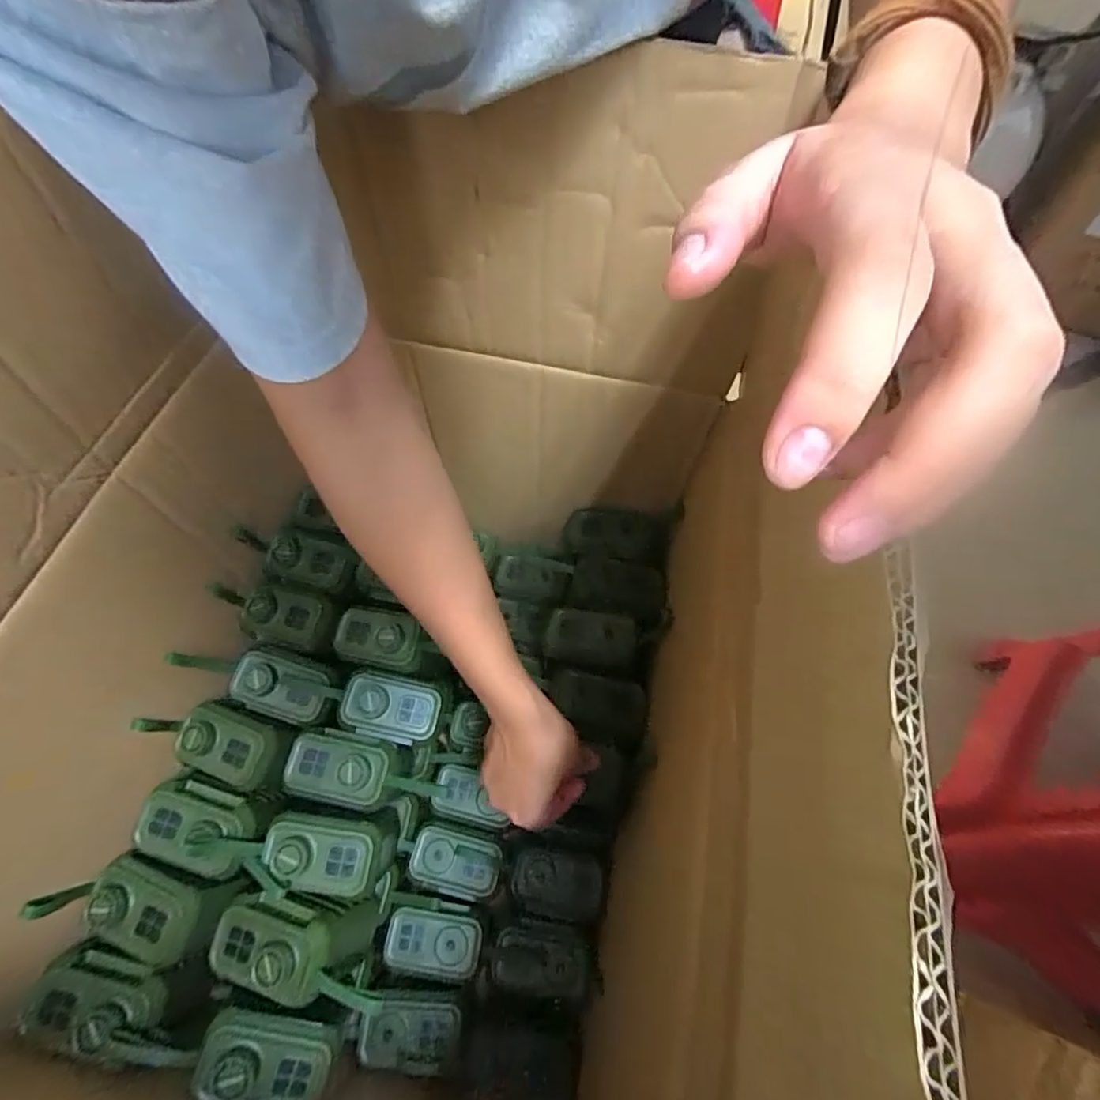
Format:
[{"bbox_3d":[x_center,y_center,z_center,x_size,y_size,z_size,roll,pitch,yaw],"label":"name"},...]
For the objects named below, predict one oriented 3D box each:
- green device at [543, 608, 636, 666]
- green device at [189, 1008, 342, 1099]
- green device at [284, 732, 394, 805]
[{"bbox_3d":[0.037,0.080,0.511,0.080,0.015,0.045,9,61,4],"label":"green device"},{"bbox_3d":[-0.189,0.340,0.369,0.081,0.033,0.048,19,50,-11],"label":"green device"},{"bbox_3d":[-0.170,0.175,0.447,0.079,0.026,0.048,7,60,3],"label":"green device"}]

